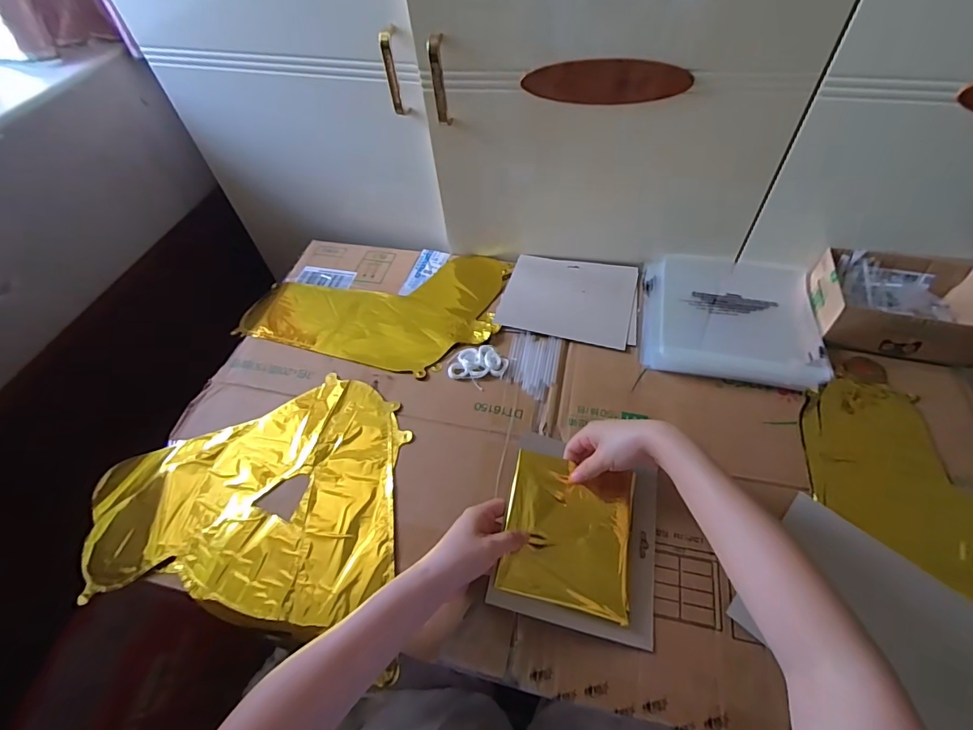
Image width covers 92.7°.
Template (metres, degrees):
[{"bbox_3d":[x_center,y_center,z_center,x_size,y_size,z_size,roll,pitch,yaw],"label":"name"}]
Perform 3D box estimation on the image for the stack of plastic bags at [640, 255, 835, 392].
[{"bbox_3d":[0.343,-0.072,0.663,0.228,0.021,0.218,8,55,10],"label":"stack of plastic bags"}]

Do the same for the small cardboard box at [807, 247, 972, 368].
[{"bbox_3d":[0.543,-0.081,0.611,0.184,0.055,0.134,10,55,12],"label":"small cardboard box"}]

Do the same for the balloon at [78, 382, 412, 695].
[{"bbox_3d":[-0.287,0.157,0.565,0.371,0.034,0.279,-3,54,2],"label":"balloon"}]

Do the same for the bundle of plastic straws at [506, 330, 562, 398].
[{"bbox_3d":[0.064,-0.001,0.638,0.067,0.005,0.103,7,55,10],"label":"bundle of plastic straws"}]

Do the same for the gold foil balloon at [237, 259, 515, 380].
[{"bbox_3d":[-0.183,-0.096,0.724,0.403,0.009,0.231,6,54,8],"label":"gold foil balloon"}]

